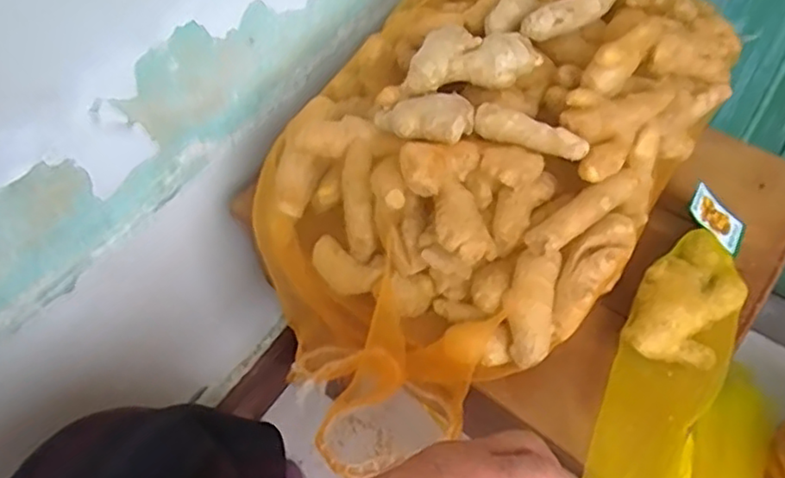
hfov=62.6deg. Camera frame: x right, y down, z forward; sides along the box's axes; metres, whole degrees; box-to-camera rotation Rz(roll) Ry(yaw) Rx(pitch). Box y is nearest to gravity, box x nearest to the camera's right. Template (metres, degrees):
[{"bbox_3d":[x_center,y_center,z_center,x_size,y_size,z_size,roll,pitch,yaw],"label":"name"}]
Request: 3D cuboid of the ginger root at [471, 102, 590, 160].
[{"bbox_3d":[0.100,-0.079,0.473,0.083,0.022,0.020,21,57,19],"label":"ginger root"}]

